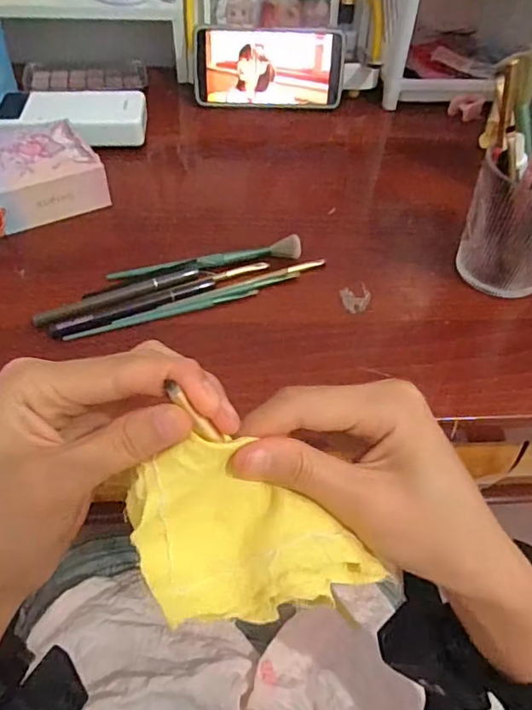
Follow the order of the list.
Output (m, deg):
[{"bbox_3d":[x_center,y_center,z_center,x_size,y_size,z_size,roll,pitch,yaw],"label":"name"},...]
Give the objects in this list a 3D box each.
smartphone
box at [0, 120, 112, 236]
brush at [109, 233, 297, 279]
[{"bbox_3d":[0.005,-0.322,0.591,0.166,0.080,0.010,-1,35,-5],"label":"smartphone"},{"bbox_3d":[-0.204,-0.163,0.470,0.093,0.040,0.098,-25,56,-23],"label":"box"},{"bbox_3d":[-0.047,-0.078,0.427,0.156,0.014,0.017,-9,51,-12],"label":"brush"}]

